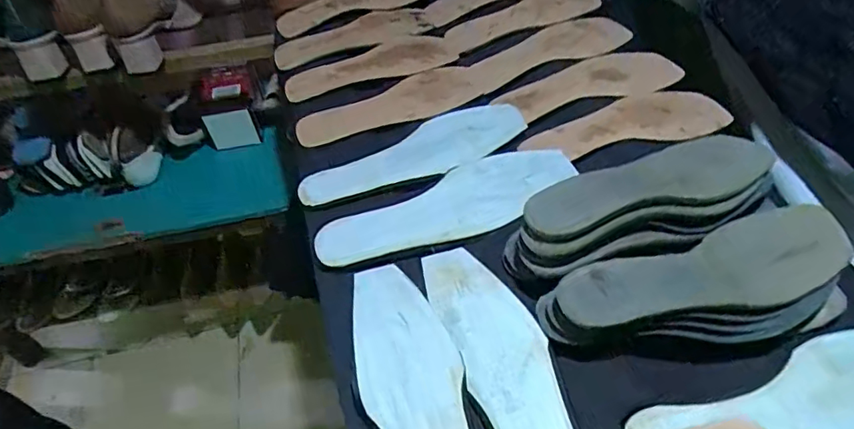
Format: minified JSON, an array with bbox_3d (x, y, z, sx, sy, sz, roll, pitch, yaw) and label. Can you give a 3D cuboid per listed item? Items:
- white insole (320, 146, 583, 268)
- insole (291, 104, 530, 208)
[{"bbox_3d":[0.028,-0.009,0.520,0.280,0.006,0.085,-24,52,-14],"label":"white insole"},{"bbox_3d":[-0.011,-0.069,0.576,0.267,0.008,0.081,-24,52,-15],"label":"insole"}]

